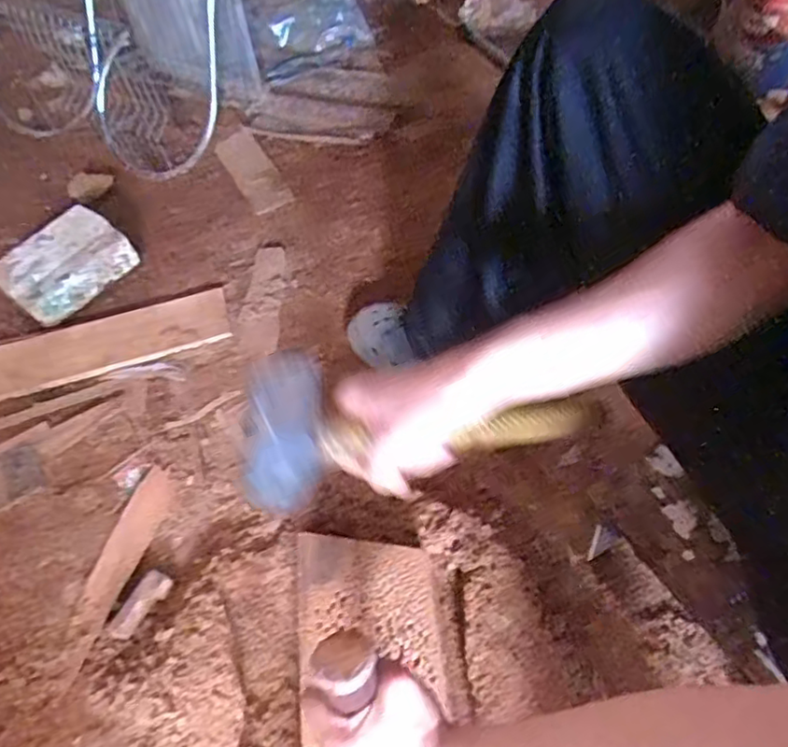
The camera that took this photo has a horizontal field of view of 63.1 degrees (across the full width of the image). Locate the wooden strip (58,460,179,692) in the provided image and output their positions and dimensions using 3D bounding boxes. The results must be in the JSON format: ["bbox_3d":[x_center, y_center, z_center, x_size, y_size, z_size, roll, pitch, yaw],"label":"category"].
[{"bbox_3d":[-0.297,0.206,0.693,0.050,0.004,0.229,9,53,10],"label":"wooden strip"}]

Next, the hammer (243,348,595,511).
[{"bbox_3d":[0.024,0.019,0.446,0.275,0.089,0.042,-8,12,-31],"label":"hammer"}]

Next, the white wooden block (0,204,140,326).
[{"bbox_3d":[-0.477,-0.159,0.930,0.118,0.068,0.168,34,61,26],"label":"white wooden block"}]

